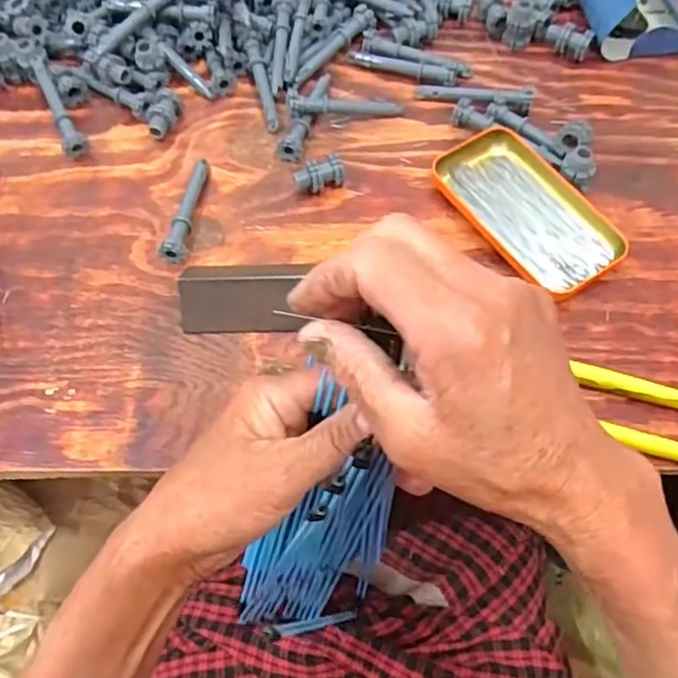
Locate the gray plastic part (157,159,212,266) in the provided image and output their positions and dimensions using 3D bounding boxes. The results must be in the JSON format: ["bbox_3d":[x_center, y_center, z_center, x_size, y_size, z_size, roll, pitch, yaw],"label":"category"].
[{"bbox_3d":[-0.116,-0.099,0.493,0.019,0.020,0.093,5,61,4],"label":"gray plastic part"}]

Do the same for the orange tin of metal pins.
[{"bbox_3d":[0.139,-0.096,0.487,0.079,0.018,0.144,-32,65,-15],"label":"orange tin of metal pins"}]

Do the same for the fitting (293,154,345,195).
[{"bbox_3d":[-0.015,-0.124,0.499,0.038,0.020,0.017,-12,62,-5],"label":"fitting"}]

